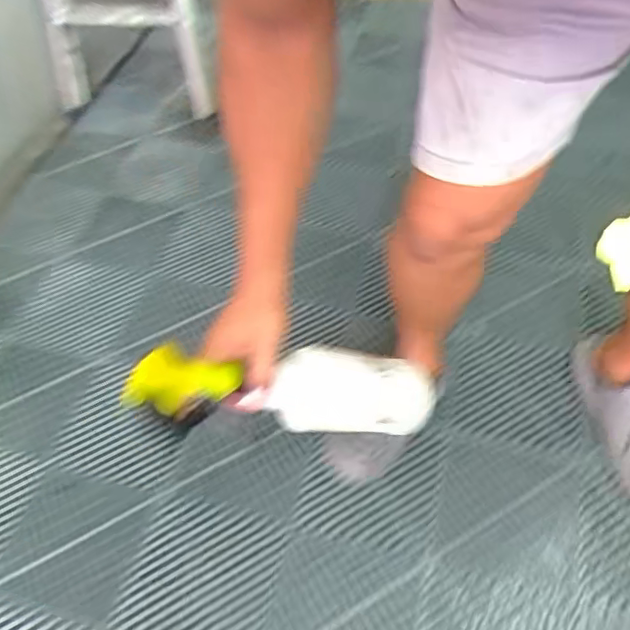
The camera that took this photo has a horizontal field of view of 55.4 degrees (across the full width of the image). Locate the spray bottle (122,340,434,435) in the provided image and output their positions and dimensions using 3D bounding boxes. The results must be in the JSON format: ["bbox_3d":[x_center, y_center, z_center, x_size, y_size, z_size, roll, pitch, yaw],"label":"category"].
[{"bbox_3d":[-0.019,0.077,0.579,0.335,0.073,0.076,9,42,-38],"label":"spray bottle"}]

